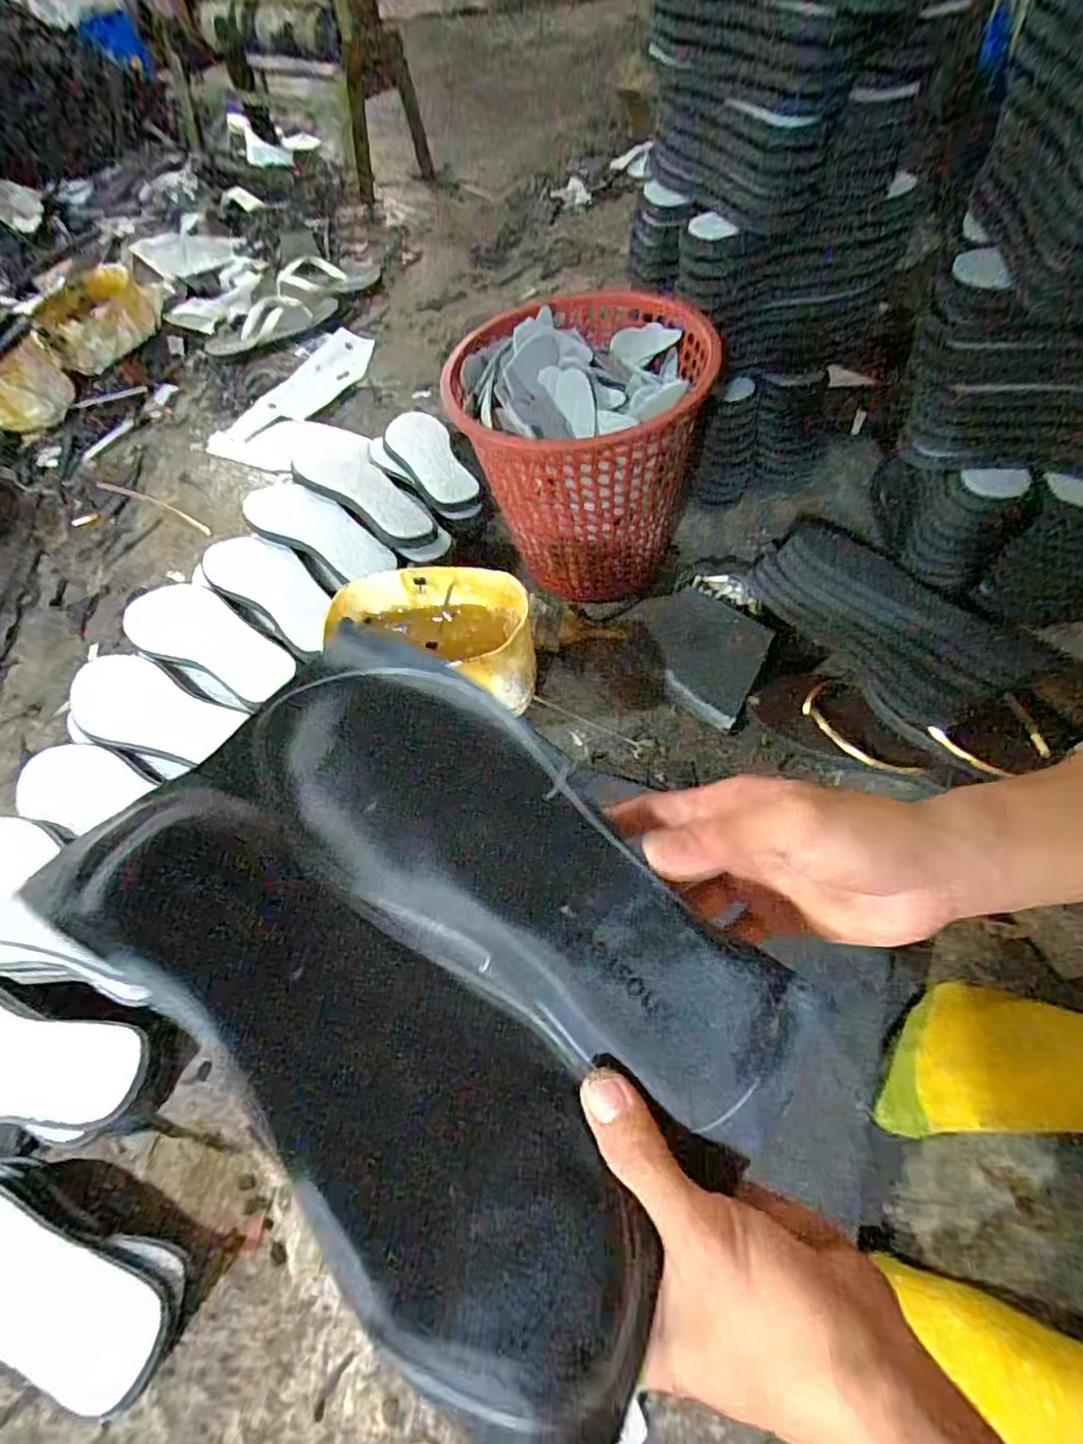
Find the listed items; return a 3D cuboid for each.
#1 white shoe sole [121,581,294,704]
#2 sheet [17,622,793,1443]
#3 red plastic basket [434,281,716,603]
[{"bbox_3d":[-0.363,-0.094,0.681,0.233,0.018,0.086,23,64,20],"label":"white shoe sole"},{"bbox_3d":[-0.040,0.089,0.247,0.260,0.049,0.174,38,68,21],"label":"sheet"},{"bbox_3d":[0.045,-0.292,0.680,0.246,0.242,0.249,5,59,11],"label":"red plastic basket"}]

